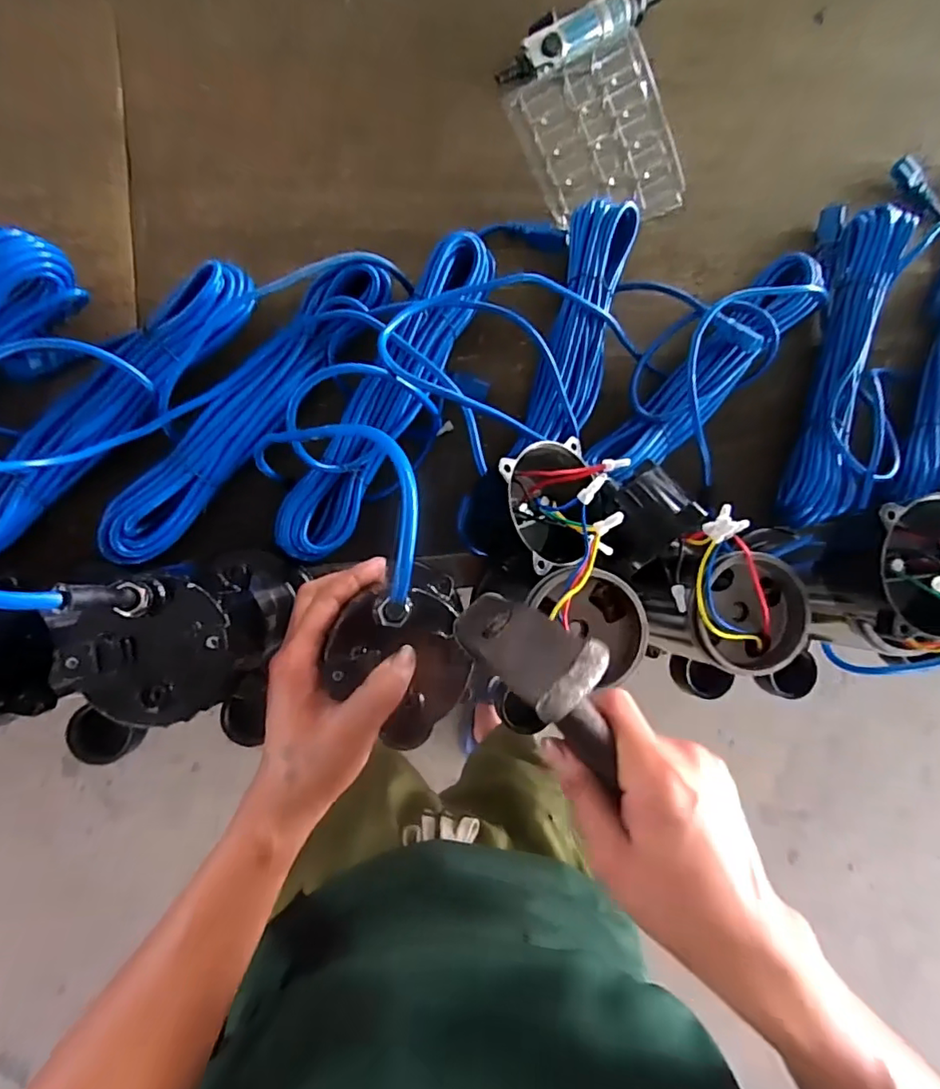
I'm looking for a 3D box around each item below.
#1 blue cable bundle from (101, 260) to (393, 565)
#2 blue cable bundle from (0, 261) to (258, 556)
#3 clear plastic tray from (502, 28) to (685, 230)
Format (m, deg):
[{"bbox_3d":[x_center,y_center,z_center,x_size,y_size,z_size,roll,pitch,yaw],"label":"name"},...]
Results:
[{"bbox_3d":[-0.195,-0.126,0.513,0.071,0.066,0.352,41,83,-4],"label":"blue cable bundle"},{"bbox_3d":[-0.322,-0.118,0.498,0.060,0.056,0.335,45,82,-4],"label":"blue cable bundle"},{"bbox_3d":[0.136,-0.414,0.586,0.141,0.032,0.162,-25,110,2],"label":"clear plastic tray"}]

